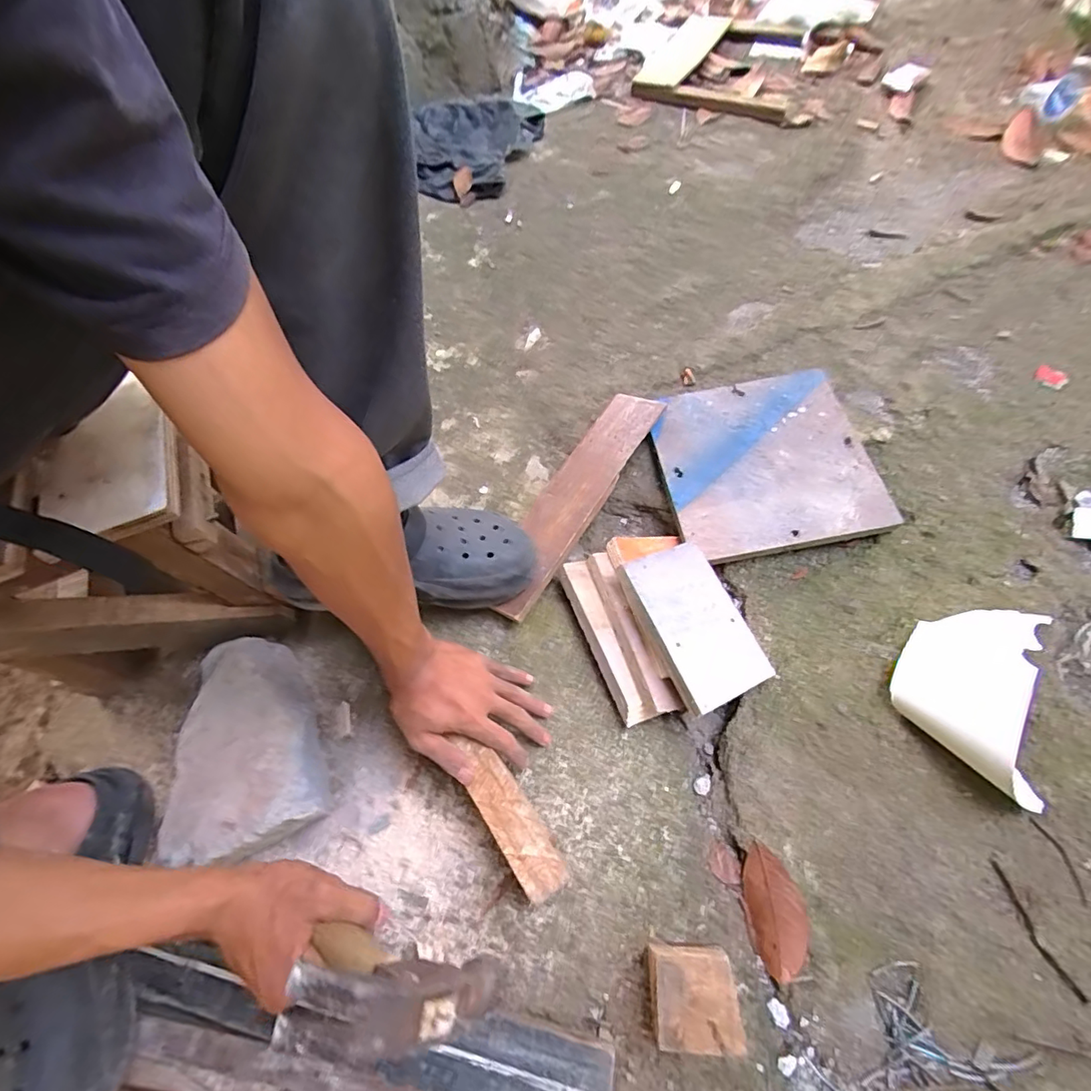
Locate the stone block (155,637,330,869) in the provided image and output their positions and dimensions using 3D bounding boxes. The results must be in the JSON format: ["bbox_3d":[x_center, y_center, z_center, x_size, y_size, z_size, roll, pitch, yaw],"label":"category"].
[{"bbox_3d":[-0.301,0.198,0.526,0.130,0.074,0.200,-20,62,-7],"label":"stone block"}]

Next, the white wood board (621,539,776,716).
[{"bbox_3d":[0.158,0.079,0.551,0.114,0.013,0.167,-14,66,-29],"label":"white wood board"}]

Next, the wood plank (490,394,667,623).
[{"bbox_3d":[0.034,-0.064,0.650,0.082,0.015,0.349,22,66,32],"label":"wood plank"}]

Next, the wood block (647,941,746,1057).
[{"bbox_3d":[0.116,0.361,0.417,0.070,0.043,0.066,-4,61,5],"label":"wood block"}]

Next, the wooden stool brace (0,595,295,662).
[{"bbox_3d":[-0.421,0.083,0.519,0.289,0.071,0.032,3,52,-41],"label":"wooden stool brace"}]

